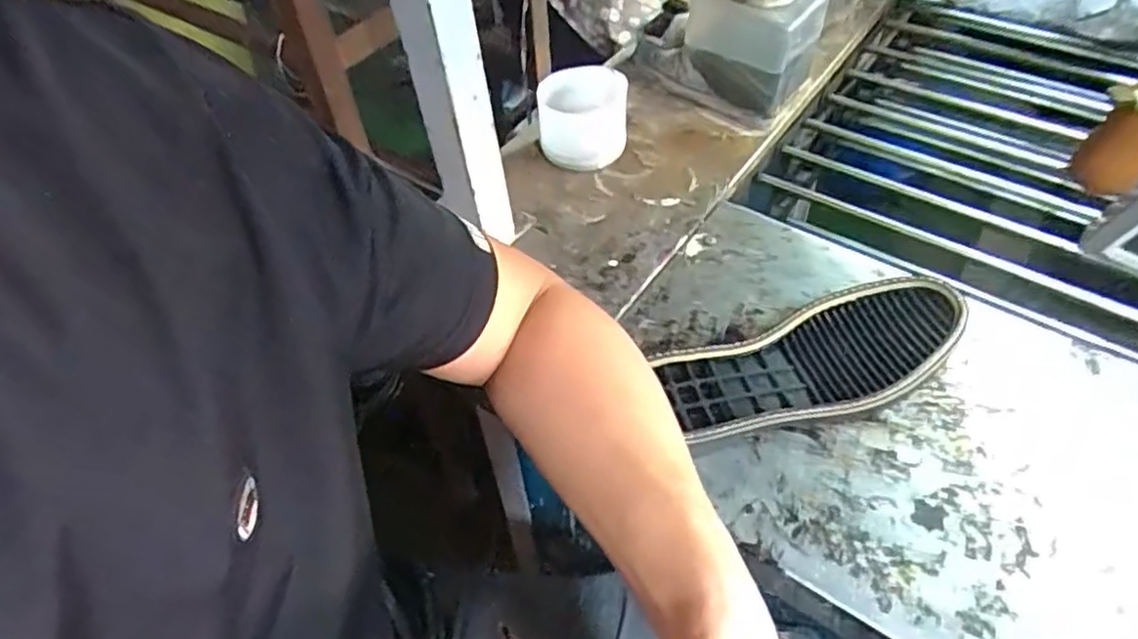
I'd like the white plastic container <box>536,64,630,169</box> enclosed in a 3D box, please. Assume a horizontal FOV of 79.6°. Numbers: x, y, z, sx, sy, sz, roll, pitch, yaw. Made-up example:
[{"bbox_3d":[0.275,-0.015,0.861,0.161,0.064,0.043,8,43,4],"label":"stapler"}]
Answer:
[{"bbox_3d":[0.014,-0.203,0.700,0.089,0.070,0.087,2,51,5],"label":"white plastic container"}]

